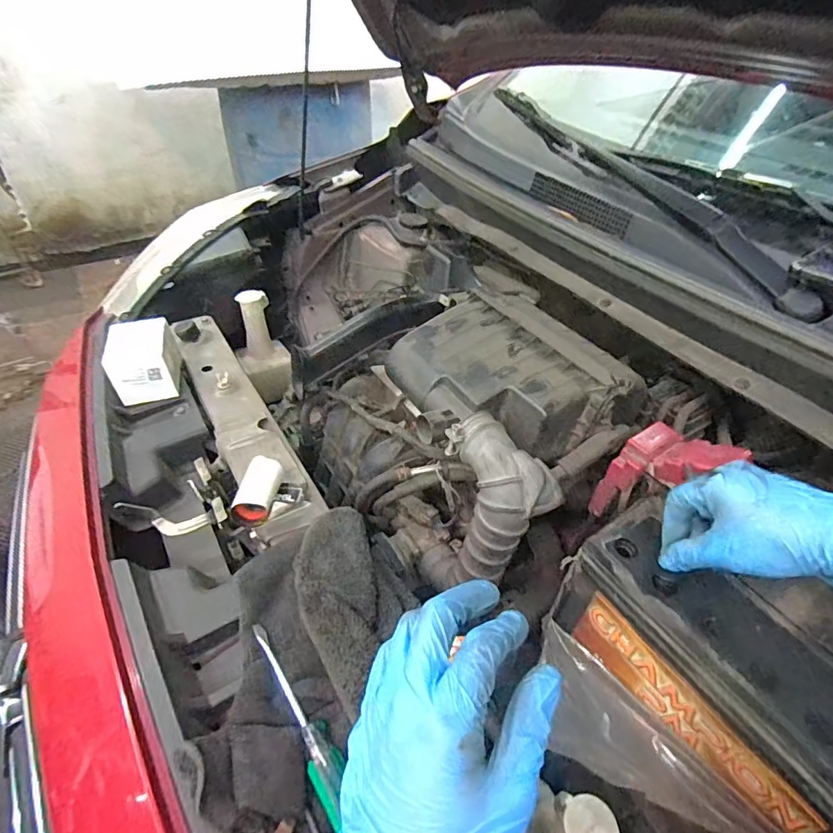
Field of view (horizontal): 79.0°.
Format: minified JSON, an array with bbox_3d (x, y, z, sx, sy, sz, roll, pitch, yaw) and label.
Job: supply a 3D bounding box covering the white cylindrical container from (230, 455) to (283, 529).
[{"bbox_3d":[-0.165,0.074,0.525,0.044,0.038,0.072,4,47,-2],"label":"white cylindrical container"}]

